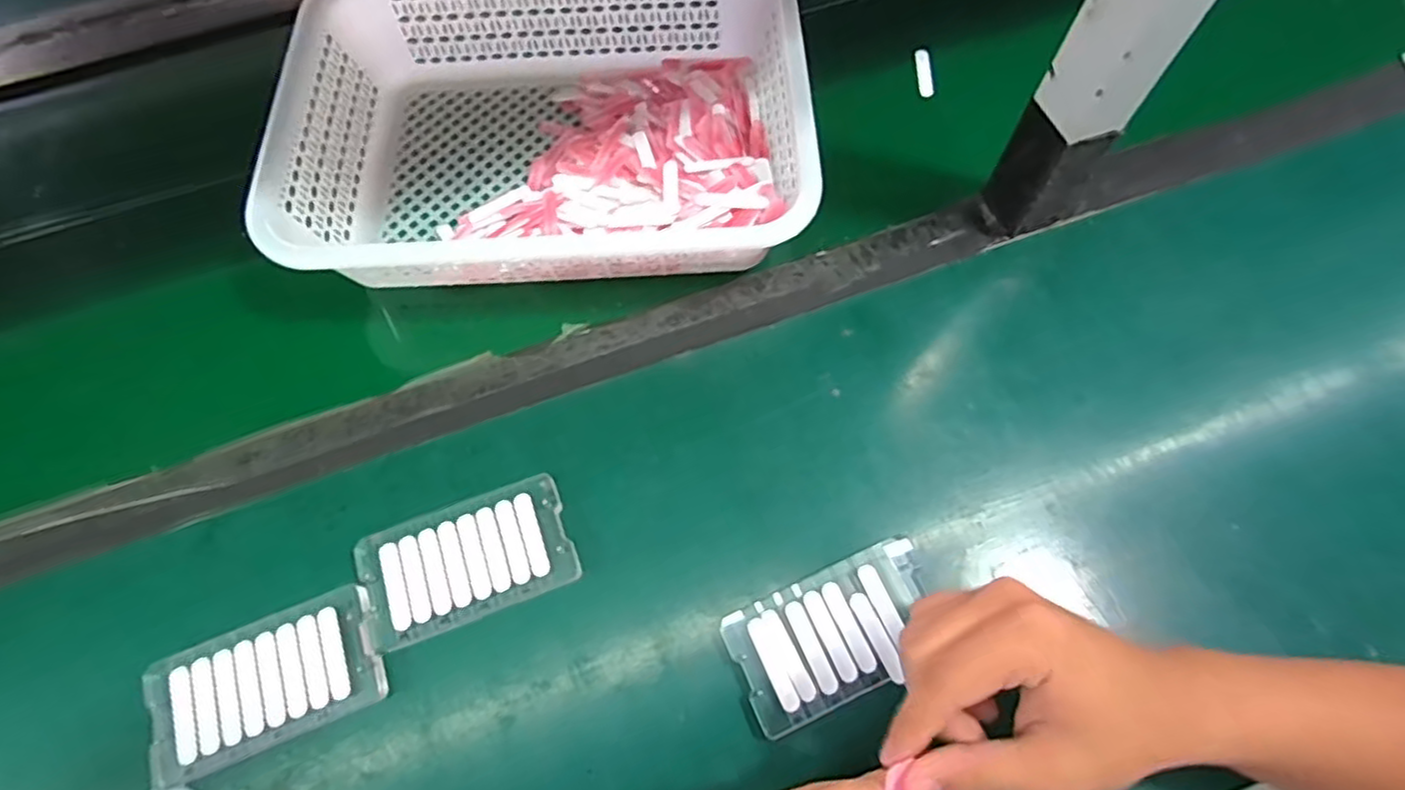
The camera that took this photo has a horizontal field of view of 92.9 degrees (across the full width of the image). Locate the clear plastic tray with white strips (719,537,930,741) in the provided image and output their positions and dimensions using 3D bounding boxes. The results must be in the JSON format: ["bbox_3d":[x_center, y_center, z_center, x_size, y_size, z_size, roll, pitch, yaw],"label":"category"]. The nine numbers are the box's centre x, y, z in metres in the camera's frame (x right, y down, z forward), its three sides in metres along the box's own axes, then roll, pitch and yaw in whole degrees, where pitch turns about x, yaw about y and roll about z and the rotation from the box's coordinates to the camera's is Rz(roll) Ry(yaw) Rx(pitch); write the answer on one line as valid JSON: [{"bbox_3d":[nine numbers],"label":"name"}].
[{"bbox_3d":[0.077,0.136,0.382,0.119,0.011,0.067,-23,68,-8],"label":"clear plastic tray with white strips"}]

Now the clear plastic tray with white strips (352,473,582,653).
[{"bbox_3d":[-0.141,0.098,0.401,0.120,0.010,0.070,-19,67,-6],"label":"clear plastic tray with white strips"}]

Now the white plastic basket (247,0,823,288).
[{"bbox_3d":[-0.108,-0.197,0.489,0.359,0.082,0.251,-5,67,0],"label":"white plastic basket"}]

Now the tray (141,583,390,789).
[{"bbox_3d":[-0.245,0.162,0.377,0.123,0.012,0.067,-22,68,-7],"label":"tray"}]

